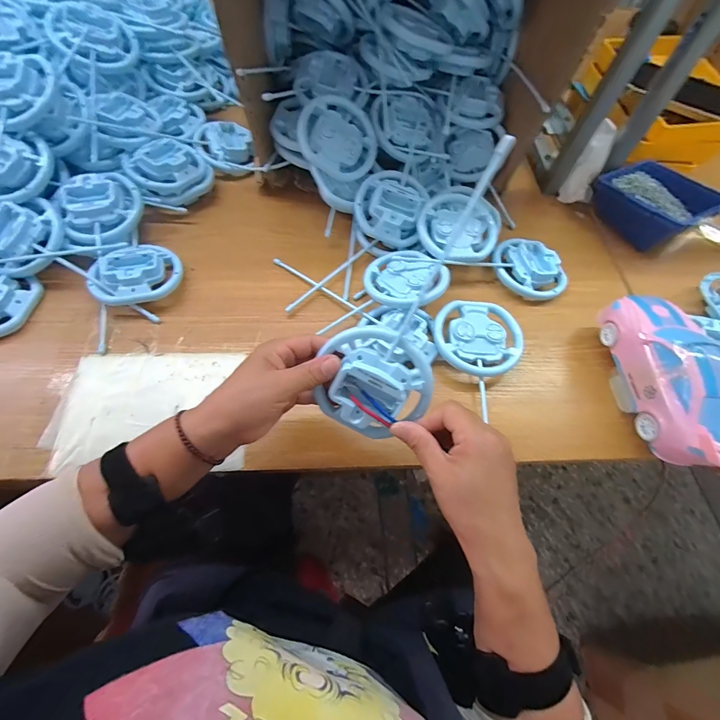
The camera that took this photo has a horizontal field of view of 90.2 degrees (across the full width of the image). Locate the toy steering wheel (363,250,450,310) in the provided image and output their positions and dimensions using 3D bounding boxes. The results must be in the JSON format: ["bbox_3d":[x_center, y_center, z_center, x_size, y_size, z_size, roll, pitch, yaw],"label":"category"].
[{"bbox_3d":[0.057,-0.103,0.460,0.101,0.020,0.101,-7,53,9],"label":"toy steering wheel"}]

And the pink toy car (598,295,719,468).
[{"bbox_3d":[0.327,0.019,0.376,0.081,0.084,0.194,-1,63,-5],"label":"pink toy car"}]

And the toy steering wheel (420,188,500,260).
[{"bbox_3d":[0.133,-0.176,0.481,0.102,0.047,0.113,29,65,11],"label":"toy steering wheel"}]

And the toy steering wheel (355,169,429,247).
[{"bbox_3d":[0.042,-0.210,0.487,0.096,0.034,0.096,15,86,-3],"label":"toy steering wheel"}]

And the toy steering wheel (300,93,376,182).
[{"bbox_3d":[-0.027,-0.296,0.473,0.103,0.017,0.101,-1,94,-22],"label":"toy steering wheel"}]

